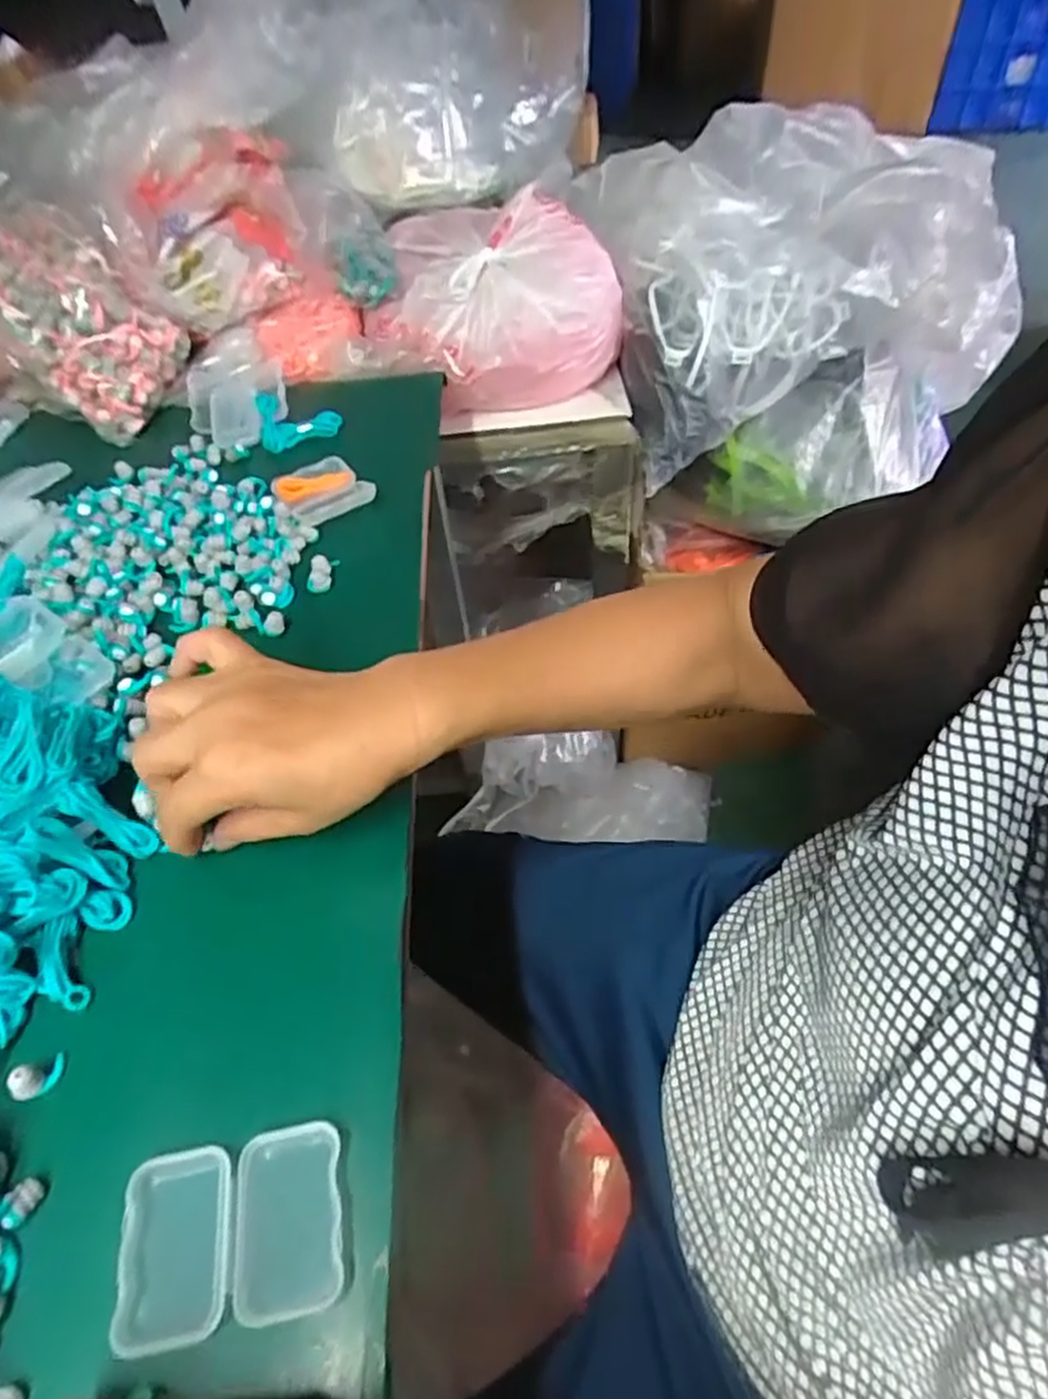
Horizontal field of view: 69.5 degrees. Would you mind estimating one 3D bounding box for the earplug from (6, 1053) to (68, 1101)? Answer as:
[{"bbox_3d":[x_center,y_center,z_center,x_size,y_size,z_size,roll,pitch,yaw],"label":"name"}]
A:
[{"bbox_3d":[-0.194,0.149,0.300,0.016,0.014,0.015,-2,51,3],"label":"earplug"}]

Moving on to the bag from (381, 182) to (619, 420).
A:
[{"bbox_3d":[-0.014,-0.390,0.733,0.199,0.123,0.201,-12,51,-5],"label":"bag"}]

